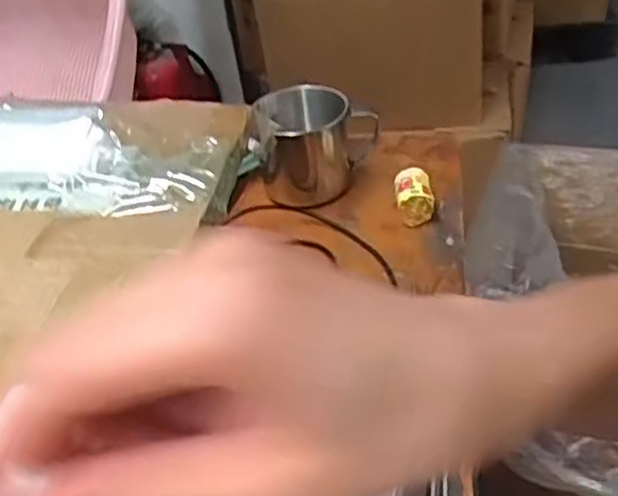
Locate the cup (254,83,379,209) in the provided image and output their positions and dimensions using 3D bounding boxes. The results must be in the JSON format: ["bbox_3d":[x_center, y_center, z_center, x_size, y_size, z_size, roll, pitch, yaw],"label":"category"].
[{"bbox_3d":[0.007,-0.079,0.555,0.085,0.069,0.085,-2,40,2],"label":"cup"}]

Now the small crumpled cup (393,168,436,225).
[{"bbox_3d":[0.075,-0.036,0.517,0.025,0.032,0.033,-6,36,4],"label":"small crumpled cup"}]

